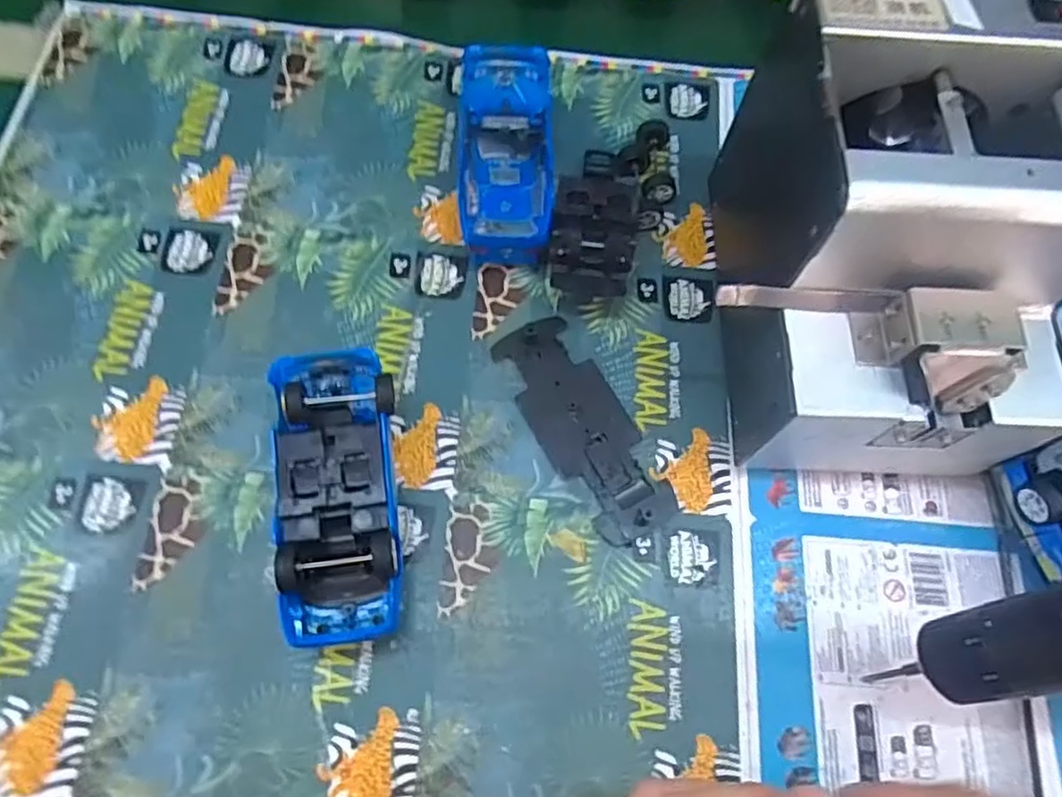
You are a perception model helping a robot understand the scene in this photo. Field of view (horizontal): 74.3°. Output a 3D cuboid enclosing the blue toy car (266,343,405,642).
[{"bbox_3d":[-0.087,0.042,0.322,0.052,0.045,0.133,-8,69,-6],"label":"blue toy car"}]

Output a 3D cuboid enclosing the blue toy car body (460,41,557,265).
[{"bbox_3d":[-0.014,-0.138,0.402,0.052,0.034,0.130,0,69,-2],"label":"blue toy car body"}]

